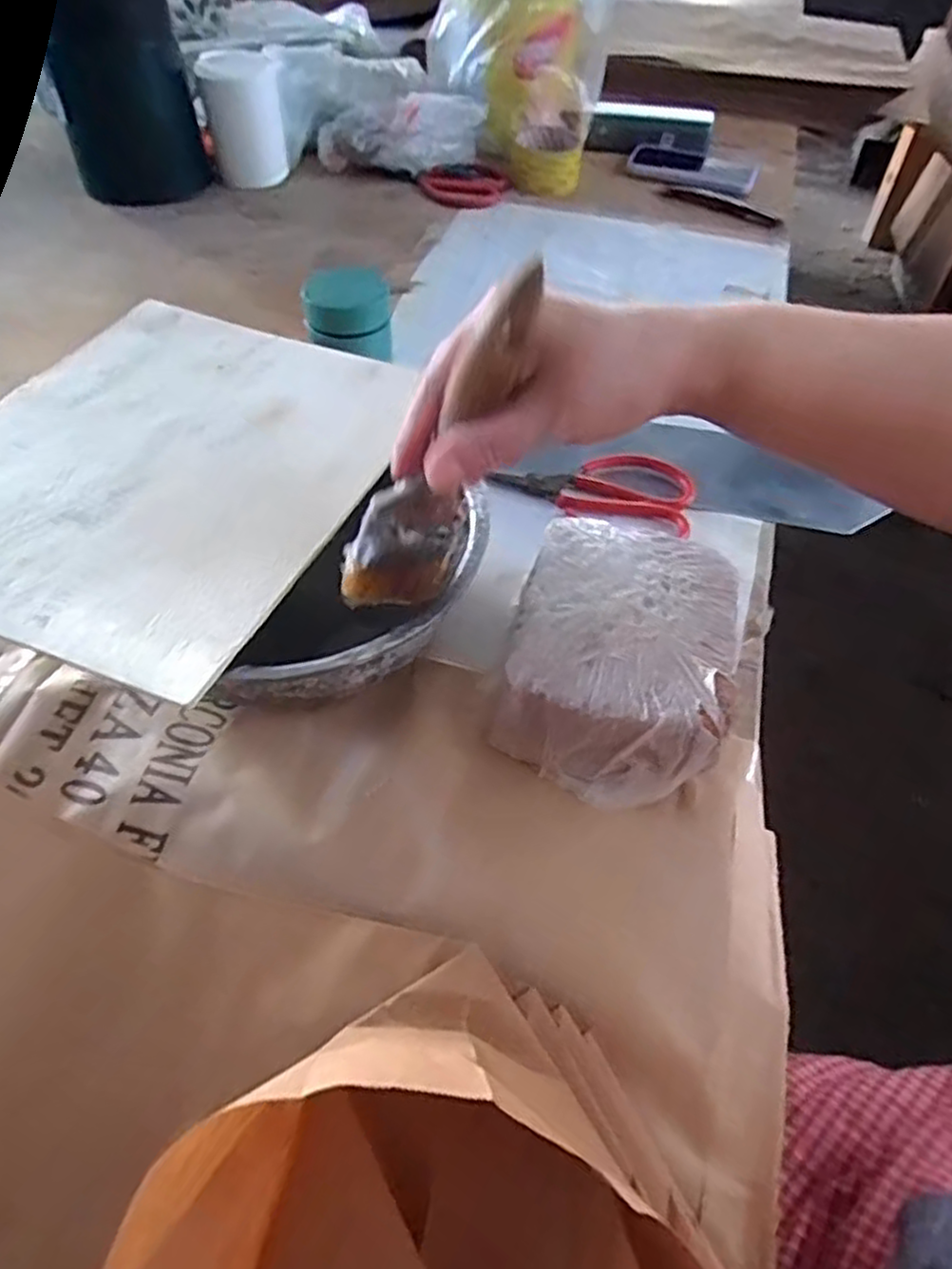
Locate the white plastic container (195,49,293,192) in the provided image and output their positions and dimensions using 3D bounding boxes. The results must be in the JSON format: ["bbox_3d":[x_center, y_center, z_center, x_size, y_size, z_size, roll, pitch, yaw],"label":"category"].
[{"bbox_3d":[-0.265,-0.592,0.838,0.083,0.119,0.069,-9,51,-9],"label":"white plastic container"}]

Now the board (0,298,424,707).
[{"bbox_3d":[-0.180,-0.103,0.418,0.232,0.009,0.274,18,52,13],"label":"board"}]

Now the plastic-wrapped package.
[{"bbox_3d":[0.079,0.007,0.400,0.114,0.056,0.159,13,51,9],"label":"plastic-wrapped package"}]

